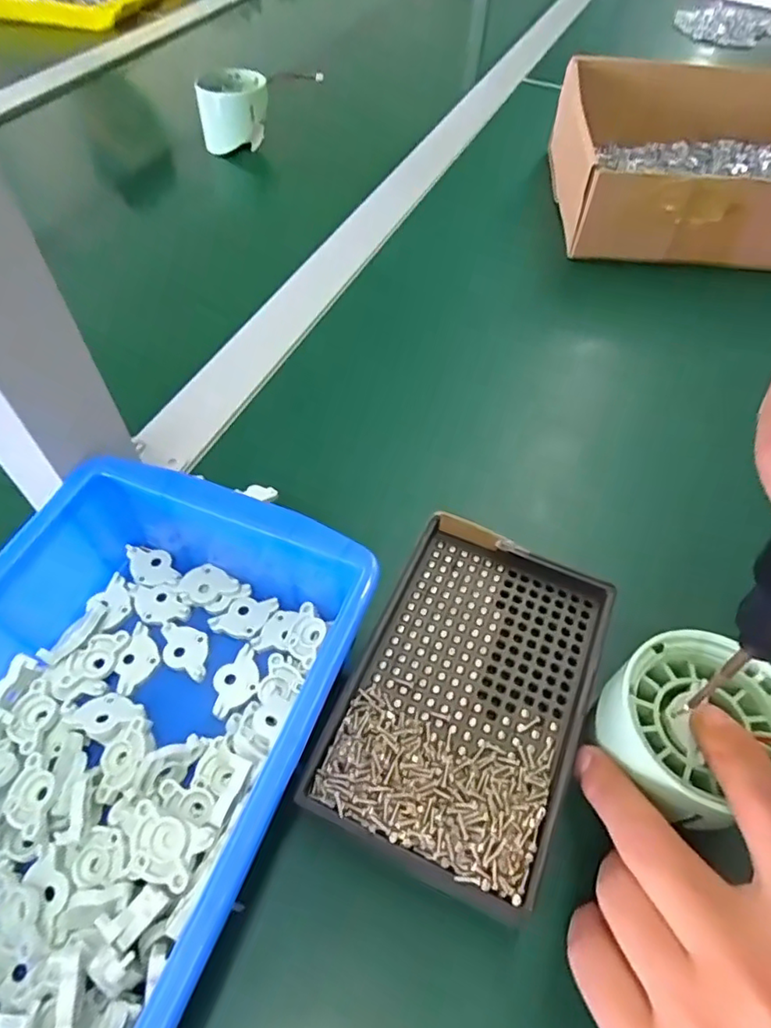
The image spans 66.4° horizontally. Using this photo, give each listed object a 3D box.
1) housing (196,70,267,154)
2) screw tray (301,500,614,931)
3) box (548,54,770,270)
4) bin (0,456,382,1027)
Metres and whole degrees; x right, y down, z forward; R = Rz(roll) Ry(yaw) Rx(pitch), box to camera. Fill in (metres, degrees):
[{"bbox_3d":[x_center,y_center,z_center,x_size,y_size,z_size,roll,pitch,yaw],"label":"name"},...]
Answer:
[{"bbox_3d":[-0.142,-0.384,0.560,0.063,0.052,0.061,-5,54,-5],"label":"housing"},{"bbox_3d":[0.037,0.068,0.244,0.091,0.014,0.146,20,56,13],"label":"screw tray"},{"bbox_3d":[0.251,-0.280,0.471,0.222,0.074,0.200,8,54,5],"label":"box"},{"bbox_3d":[-0.103,0.081,0.208,0.137,0.055,0.201,18,56,12],"label":"bin"}]

